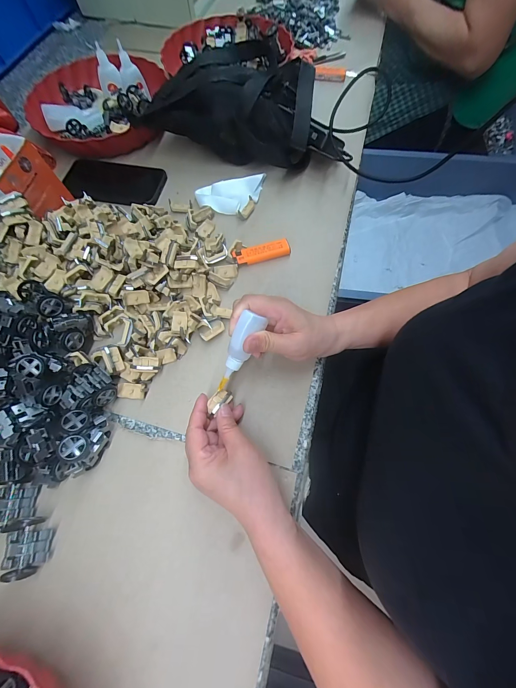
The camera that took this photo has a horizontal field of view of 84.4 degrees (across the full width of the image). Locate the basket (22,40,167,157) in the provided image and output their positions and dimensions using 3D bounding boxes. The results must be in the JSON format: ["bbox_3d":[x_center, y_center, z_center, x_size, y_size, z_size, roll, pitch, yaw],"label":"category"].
[{"bbox_3d":[-0.295,-0.450,0.520,0.237,0.054,0.256,-2,69,1],"label":"basket"}]

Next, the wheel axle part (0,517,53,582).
[{"bbox_3d":[-0.231,0.200,0.280,0.041,0.022,0.047,-4,69,0],"label":"wheel axle part"}]

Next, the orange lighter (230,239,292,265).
[{"bbox_3d":[0.006,-0.131,0.410,0.080,0.016,0.024,-14,69,-4],"label":"orange lighter"}]

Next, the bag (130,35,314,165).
[{"bbox_3d":[-0.028,-0.399,0.472,0.261,0.092,0.199,19,71,9],"label":"bag"}]

